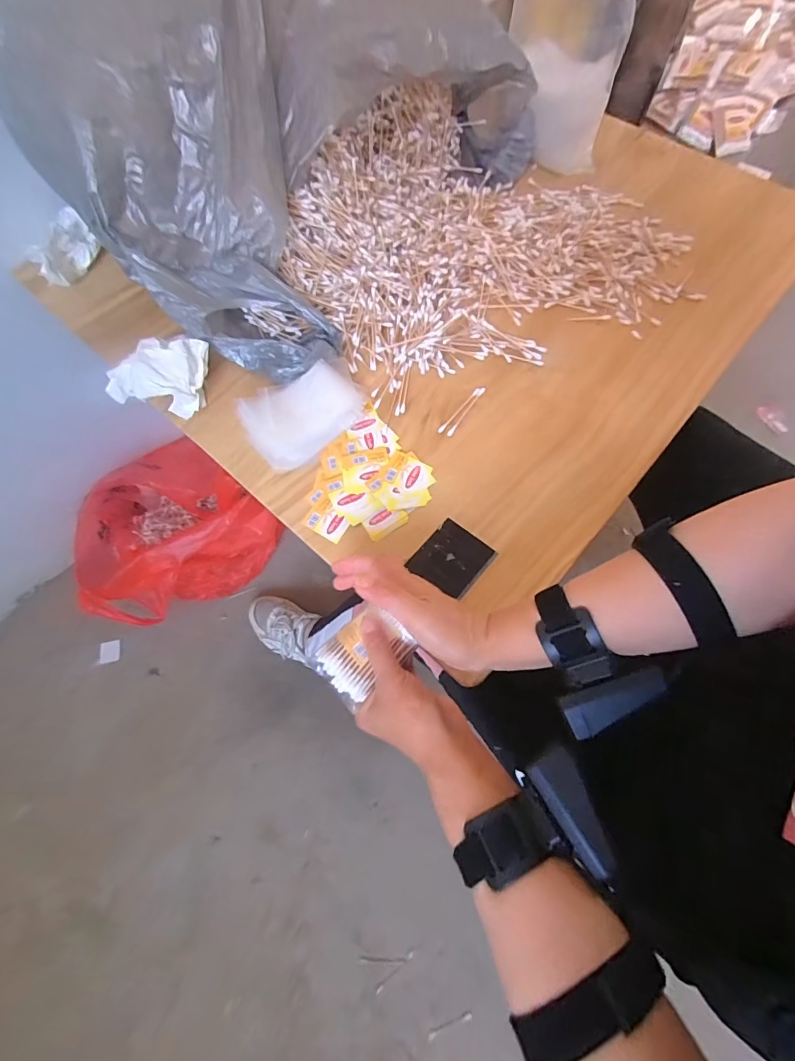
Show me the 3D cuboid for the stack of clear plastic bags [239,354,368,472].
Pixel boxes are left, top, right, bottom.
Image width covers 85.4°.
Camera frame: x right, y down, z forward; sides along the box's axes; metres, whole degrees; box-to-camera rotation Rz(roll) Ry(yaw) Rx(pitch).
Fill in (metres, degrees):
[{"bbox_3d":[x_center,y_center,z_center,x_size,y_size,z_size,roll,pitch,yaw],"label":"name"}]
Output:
[{"bbox_3d":[-0.097,-0.130,0.452,0.131,0.021,0.091,-38,73,-11],"label":"stack of clear plastic bags"}]

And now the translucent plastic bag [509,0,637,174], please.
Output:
[{"bbox_3d":[0.198,-0.570,0.490,0.137,0.224,0.048,18,71,9],"label":"translucent plastic bag"}]

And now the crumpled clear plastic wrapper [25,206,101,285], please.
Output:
[{"bbox_3d":[-0.415,-0.353,0.542,0.033,0.040,0.098,18,71,9],"label":"crumpled clear plastic wrapper"}]

